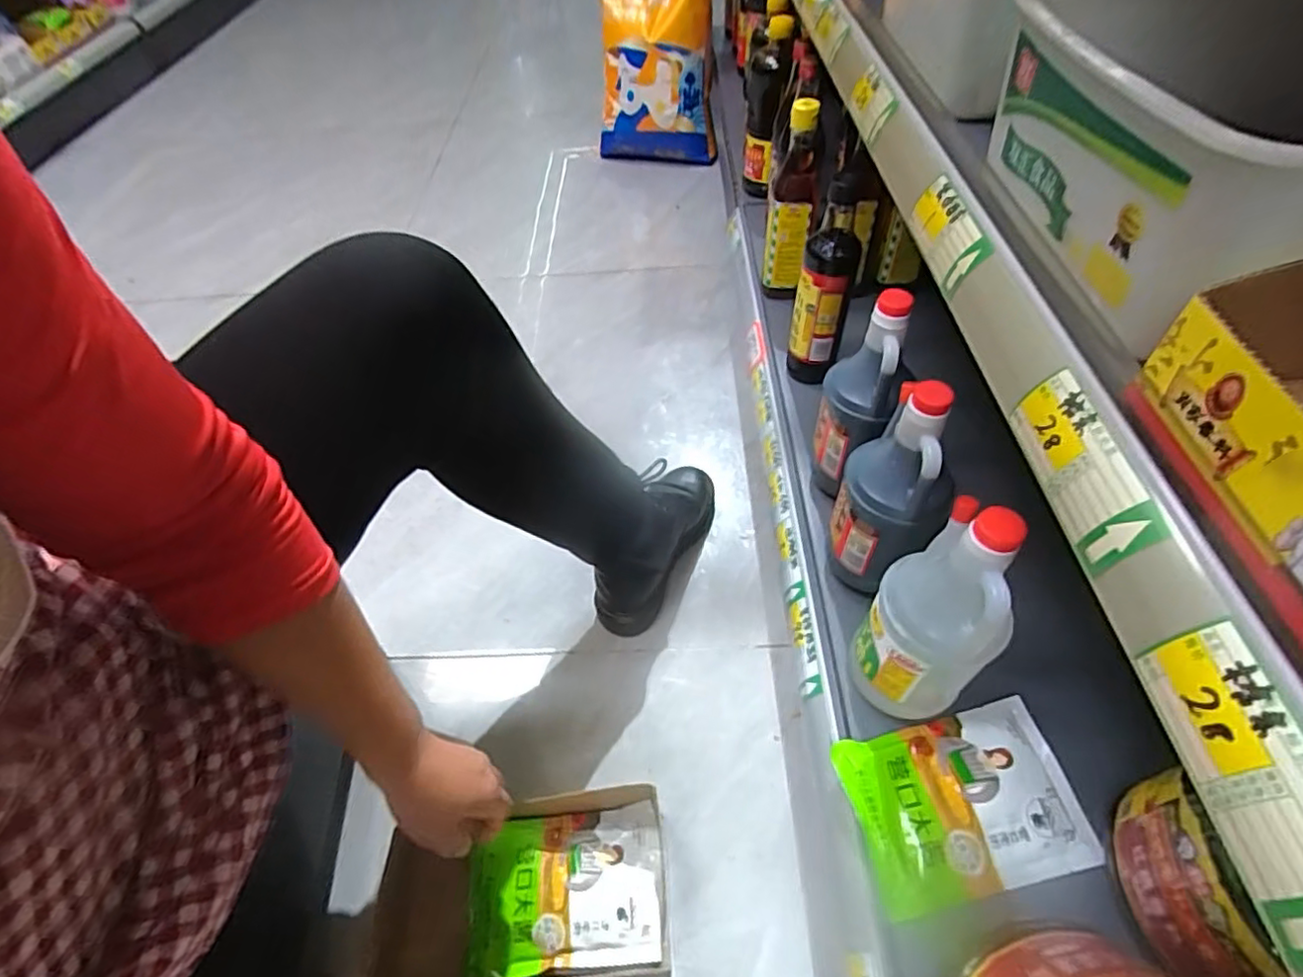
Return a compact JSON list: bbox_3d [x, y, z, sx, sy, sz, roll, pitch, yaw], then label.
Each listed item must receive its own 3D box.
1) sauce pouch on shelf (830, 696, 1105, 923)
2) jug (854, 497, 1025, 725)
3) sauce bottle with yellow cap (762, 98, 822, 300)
[{"bbox_3d":[0.235,0.234,0.471,0.166,0.025,0.115,-12,51,-6],"label":"sauce pouch on shelf"},{"bbox_3d":[0.202,0.093,0.452,0.083,0.217,0.079,-2,52,3],"label":"jug"},{"bbox_3d":[0.181,-0.369,0.808,0.063,0.234,0.067,7,54,10],"label":"sauce bottle with yellow cap"}]

